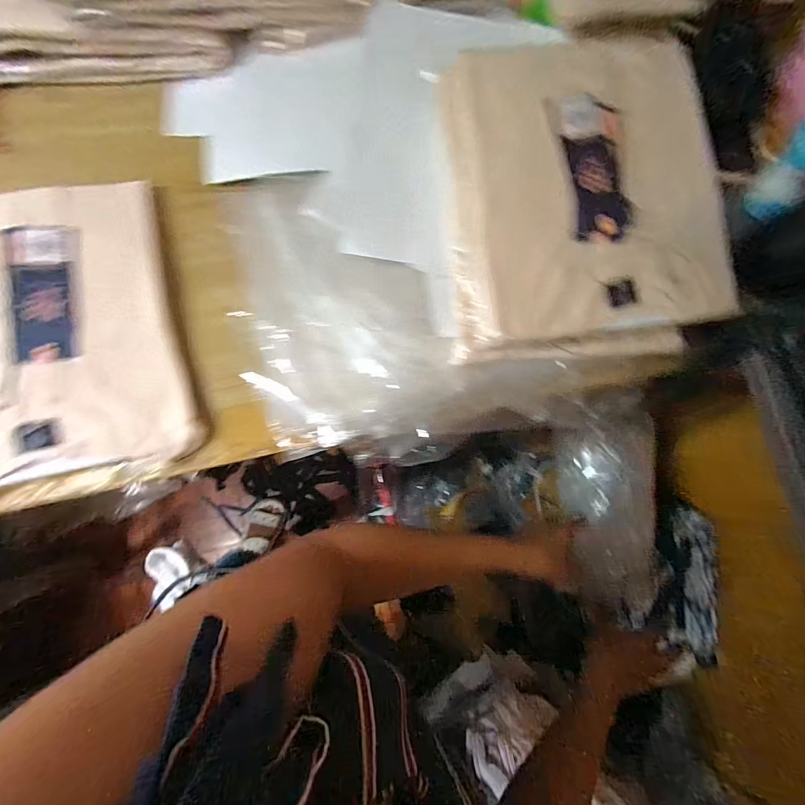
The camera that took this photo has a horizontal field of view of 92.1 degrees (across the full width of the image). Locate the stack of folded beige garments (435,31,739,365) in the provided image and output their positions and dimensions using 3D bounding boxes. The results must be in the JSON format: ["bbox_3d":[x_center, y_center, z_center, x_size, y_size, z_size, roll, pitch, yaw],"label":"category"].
[{"bbox_3d":[0.149,-0.178,0.339,0.235,0.047,0.277,-3,81,-5],"label":"stack of folded beige garments"}]

